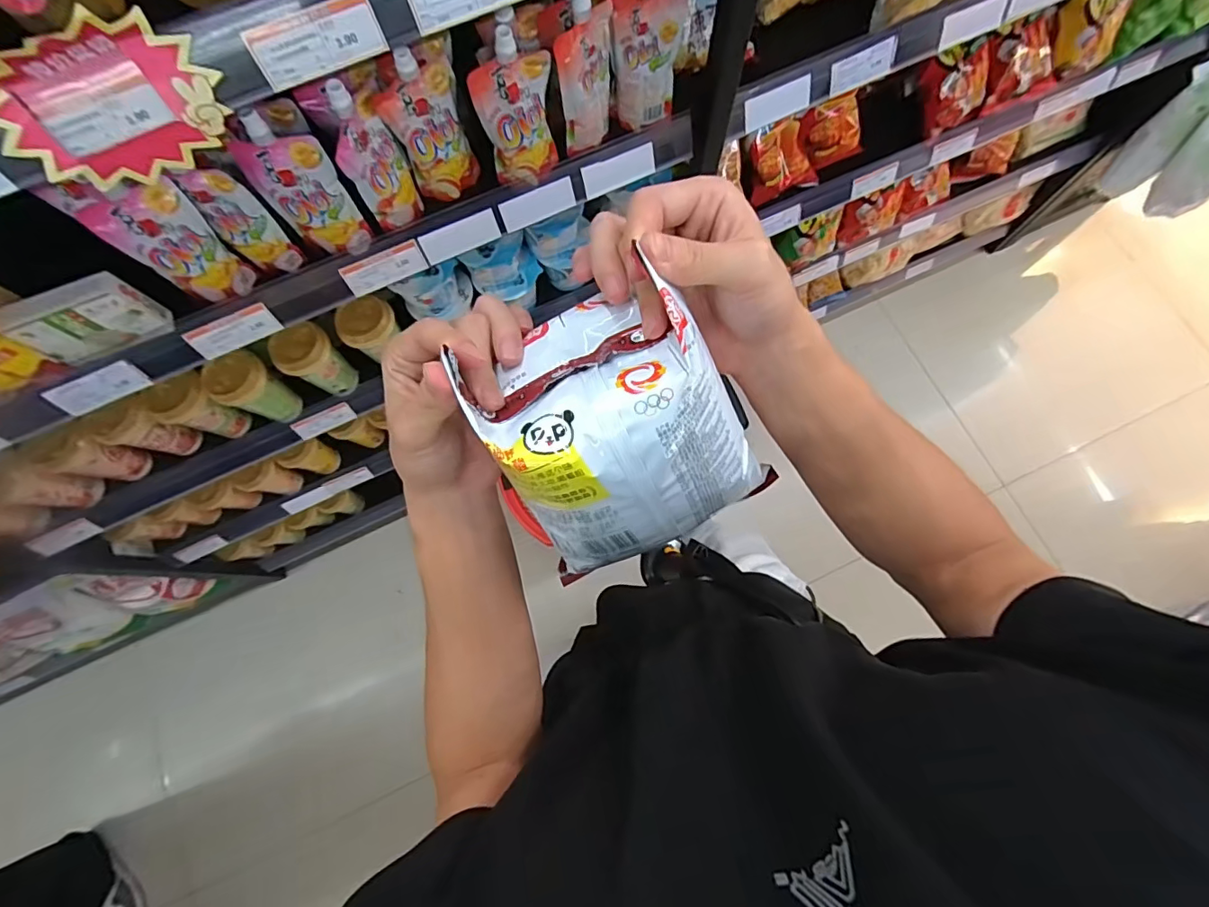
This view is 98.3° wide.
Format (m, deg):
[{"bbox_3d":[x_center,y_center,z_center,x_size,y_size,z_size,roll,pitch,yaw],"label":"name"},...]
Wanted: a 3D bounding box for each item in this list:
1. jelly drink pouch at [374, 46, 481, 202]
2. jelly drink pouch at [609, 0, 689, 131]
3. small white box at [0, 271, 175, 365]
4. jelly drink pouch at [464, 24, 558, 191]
[{"bbox_3d":[-0.183,-0.347,0.557,0.077,0.163,0.029,-35,78,-8],"label":"jelly drink pouch"},{"bbox_3d":[0.046,-0.436,0.567,0.072,0.153,0.032,-5,76,0],"label":"jelly drink pouch"},{"bbox_3d":[-0.538,-0.137,0.545,0.111,0.093,0.026,-27,77,-6],"label":"small white box"},{"bbox_3d":[-0.090,-0.361,0.553,0.078,0.159,0.033,-31,77,-7],"label":"jelly drink pouch"}]

